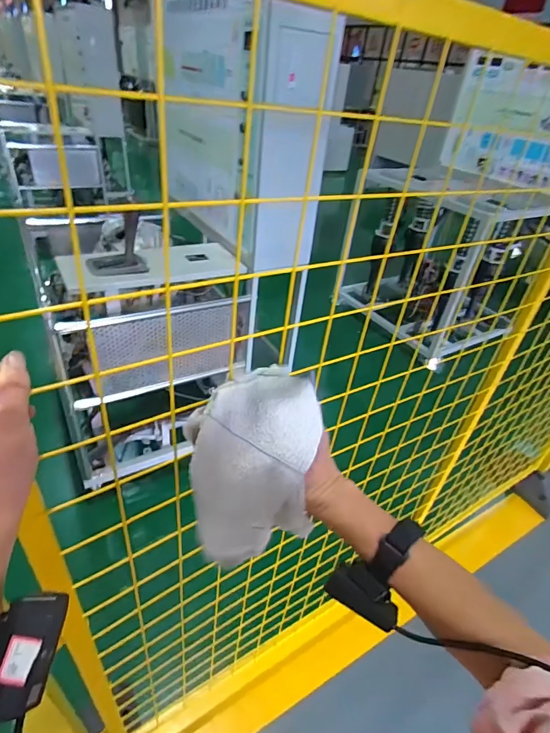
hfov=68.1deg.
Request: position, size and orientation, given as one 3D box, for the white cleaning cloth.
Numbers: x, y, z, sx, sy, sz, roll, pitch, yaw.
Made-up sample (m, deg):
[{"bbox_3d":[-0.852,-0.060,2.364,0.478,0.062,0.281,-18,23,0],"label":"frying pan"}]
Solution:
[{"bbox_3d":[-0.028,0.115,0.474,0.132,0.199,0.121,5,36,-3],"label":"white cleaning cloth"}]

